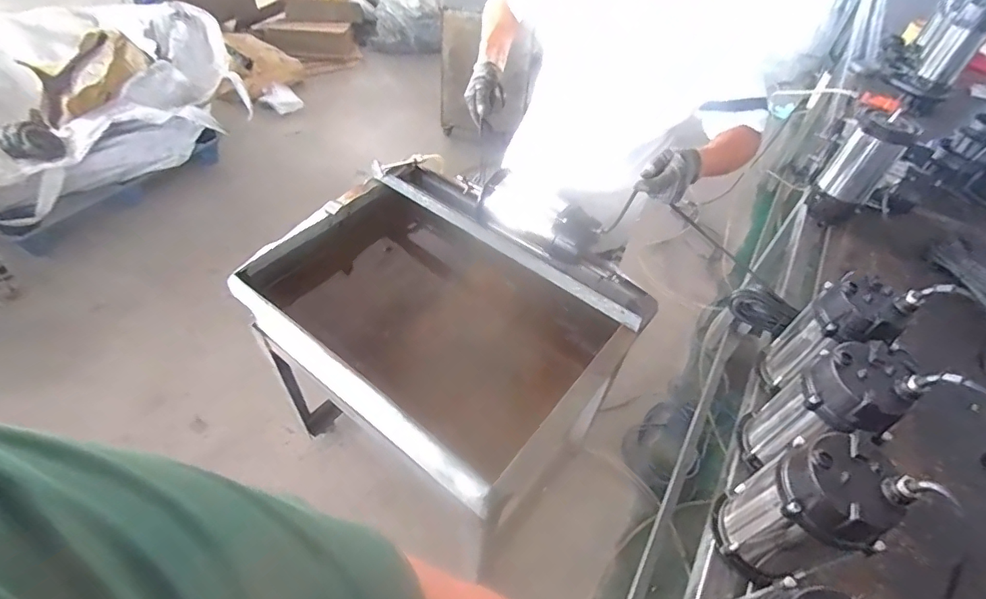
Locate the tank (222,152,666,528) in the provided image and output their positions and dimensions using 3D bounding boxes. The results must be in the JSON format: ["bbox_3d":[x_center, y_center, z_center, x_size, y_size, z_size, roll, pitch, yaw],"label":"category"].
[{"bbox_3d":[-0.117,0.033,1.184,0.744,0.331,0.591,35,55,22],"label":"tank"}]

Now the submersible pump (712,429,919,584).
[{"bbox_3d":[0.406,0.287,0.680,0.116,0.257,0.135,-20,54,-22],"label":"submersible pump"}]

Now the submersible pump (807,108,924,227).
[{"bbox_3d":[0.911,-0.324,1.273,0.114,0.267,0.128,-34,60,-30],"label":"submersible pump"}]

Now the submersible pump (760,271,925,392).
[{"bbox_3d":[0.590,0.075,0.884,0.116,0.255,0.114,3,49,-4],"label":"submersible pump"}]

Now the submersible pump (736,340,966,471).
[{"bbox_3d":[0.496,0.181,0.779,0.123,0.249,0.140,1,49,-5],"label":"submersible pump"}]

